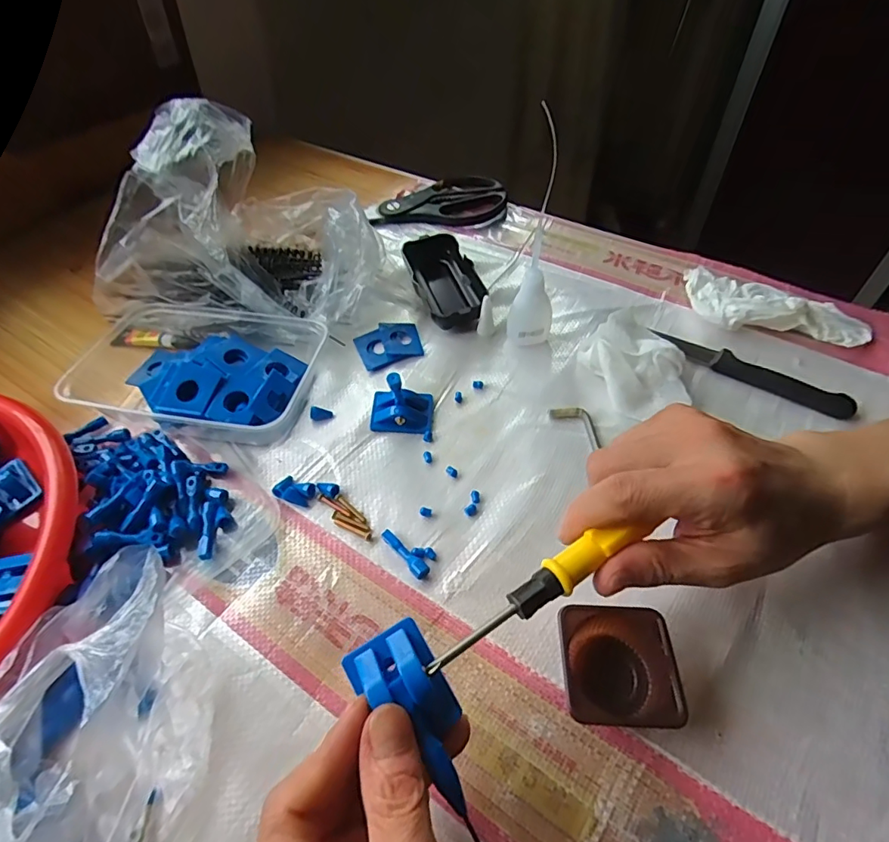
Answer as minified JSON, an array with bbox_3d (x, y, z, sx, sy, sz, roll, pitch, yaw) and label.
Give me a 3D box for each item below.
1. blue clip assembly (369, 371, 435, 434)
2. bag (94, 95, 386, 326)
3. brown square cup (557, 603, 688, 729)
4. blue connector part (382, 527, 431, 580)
[{"bbox_3d":[-0.032,-0.018,0.361,0.044,0.044,0.033,2,52,5],"label":"blue clip assembly"},{"bbox_3d":[-0.167,-0.173,0.425,0.221,0.140,0.172,-1,51,2],"label":"bag"},{"bbox_3d":[0.084,0.121,0.254,0.053,0.025,0.058,0,52,4],"label":"brown square cup"},{"bbox_3d":[-0.025,0.079,0.306,0.010,0.007,0.040,-39,59,-24],"label":"blue connector part"}]

